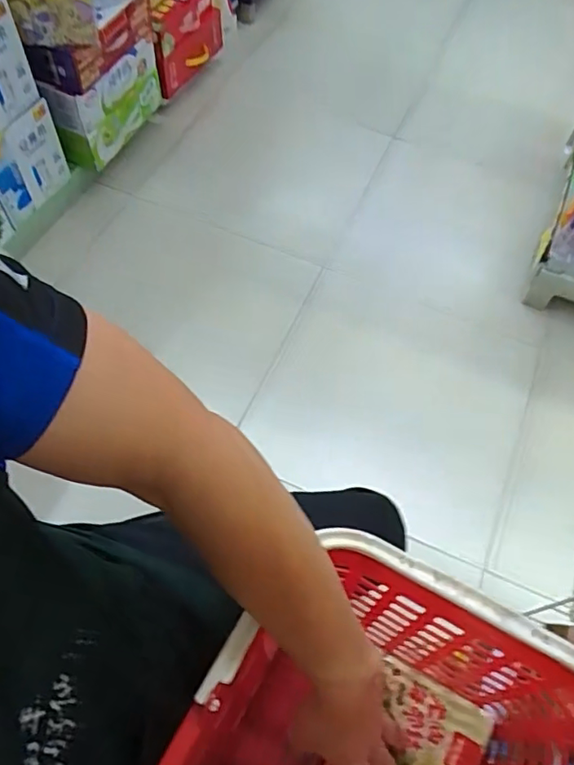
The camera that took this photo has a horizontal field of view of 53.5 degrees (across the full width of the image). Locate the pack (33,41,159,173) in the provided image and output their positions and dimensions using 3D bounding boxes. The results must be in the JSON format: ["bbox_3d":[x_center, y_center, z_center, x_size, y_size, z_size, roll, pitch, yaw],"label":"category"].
[{"bbox_3d":[-0.490,-0.786,1.583,0.096,0.237,0.419,24,62,10],"label":"pack"}]

